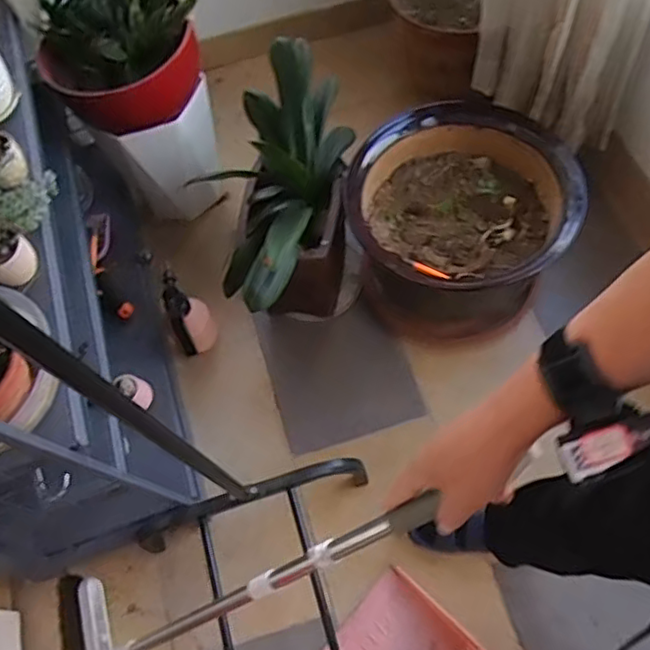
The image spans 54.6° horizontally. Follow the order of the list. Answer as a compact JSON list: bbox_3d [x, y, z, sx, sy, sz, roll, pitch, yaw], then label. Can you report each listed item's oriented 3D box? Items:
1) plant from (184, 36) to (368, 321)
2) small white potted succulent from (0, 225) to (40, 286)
[{"bbox_3d":[-0.045,-0.219,1.283,0.247,0.449,0.495,7,63,8],"label":"plant"},{"bbox_3d":[-0.450,-0.096,0.885,0.072,0.056,0.074,30,69,18],"label":"small white potted succulent"}]

